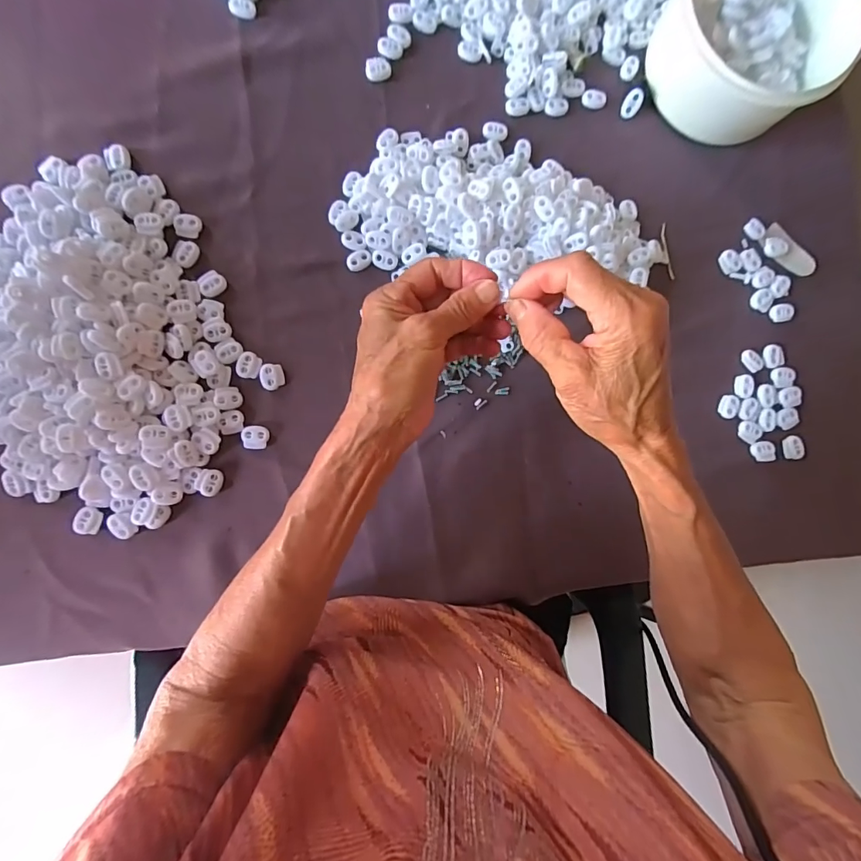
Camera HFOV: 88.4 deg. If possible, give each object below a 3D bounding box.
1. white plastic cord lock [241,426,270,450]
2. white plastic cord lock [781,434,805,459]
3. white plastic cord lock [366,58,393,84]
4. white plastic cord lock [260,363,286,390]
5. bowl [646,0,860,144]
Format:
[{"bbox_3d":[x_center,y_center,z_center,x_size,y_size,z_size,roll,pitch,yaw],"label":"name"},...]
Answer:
[{"bbox_3d":[-0.150,0.006,0.379,0.022,0.008,0.020,9,87,-5],"label":"white plastic cord lock"},{"bbox_3d":[0.350,0.017,0.427,0.019,0.006,0.023,-6,88,-8],"label":"white plastic cord lock"},{"bbox_3d":[-0.047,-0.329,0.403,0.023,0.005,0.020,-5,88,-5],"label":"white plastic cord lock"},{"bbox_3d":[-0.136,-0.047,0.383,0.020,0.006,0.022,-16,89,-6],"label":"white plastic cord lock"},{"bbox_3d":[0.277,-0.346,0.390,0.154,0.070,0.156,-28,91,-6],"label":"bowl"}]

